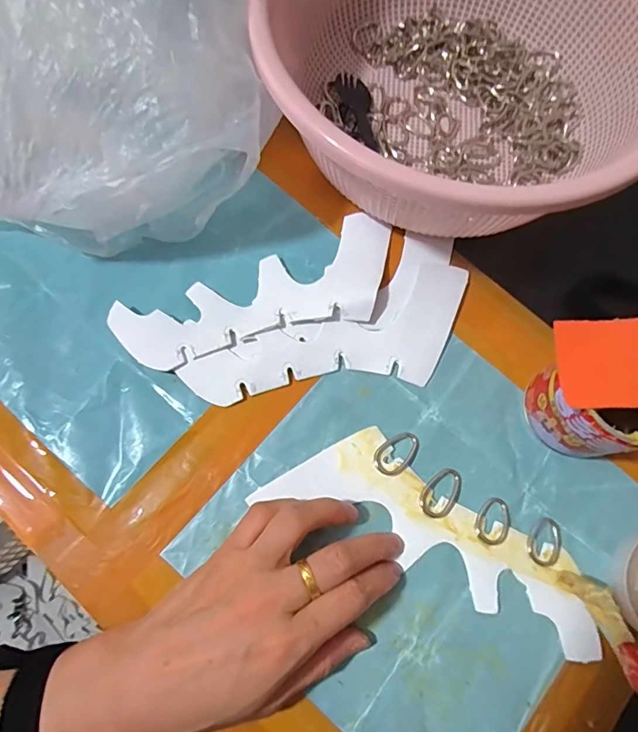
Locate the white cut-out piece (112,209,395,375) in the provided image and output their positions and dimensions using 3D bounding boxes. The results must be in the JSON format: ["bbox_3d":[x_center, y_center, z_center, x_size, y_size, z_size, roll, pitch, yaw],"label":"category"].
[{"bbox_3d":[-0.036,-0.046,0.326,0.203,0.008,0.073,-24,69,-10],"label":"white cut-out piece"}]

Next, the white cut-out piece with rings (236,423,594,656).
[{"bbox_3d":[0.074,0.100,0.290,0.210,0.009,0.071,28,76,6],"label":"white cut-out piece with rings"}]

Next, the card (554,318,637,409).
[{"bbox_3d":[0.170,-0.002,0.252,0.079,0.004,0.050,-1,79,0],"label":"card"}]

